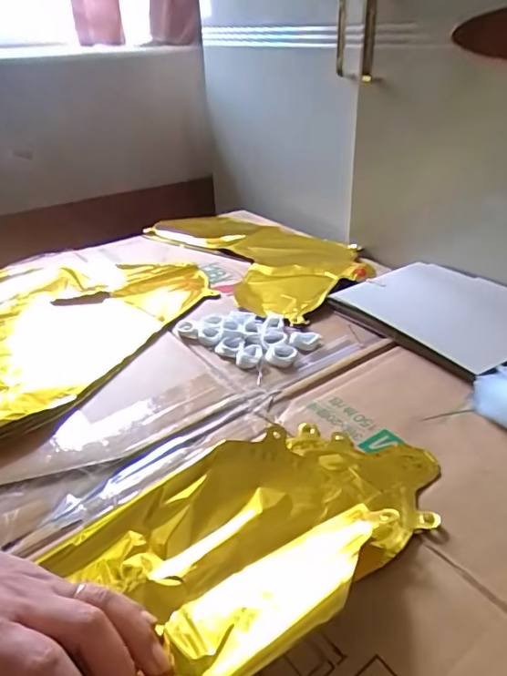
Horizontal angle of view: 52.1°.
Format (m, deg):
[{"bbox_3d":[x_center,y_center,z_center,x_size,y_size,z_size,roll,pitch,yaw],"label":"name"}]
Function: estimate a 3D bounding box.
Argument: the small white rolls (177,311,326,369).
[{"bbox_3d":[-0.006,-0.005,0.551,0.131,0.011,0.087,24,42,37],"label":"small white rolls"}]

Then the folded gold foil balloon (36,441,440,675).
[{"bbox_3d":[-0.010,0.128,0.341,0.277,0.021,0.146,-23,37,-28],"label":"folded gold foil balloon"}]

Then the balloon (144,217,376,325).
[{"bbox_3d":[0.013,-0.137,0.776,0.232,0.013,0.423,-20,35,-23],"label":"balloon"}]

